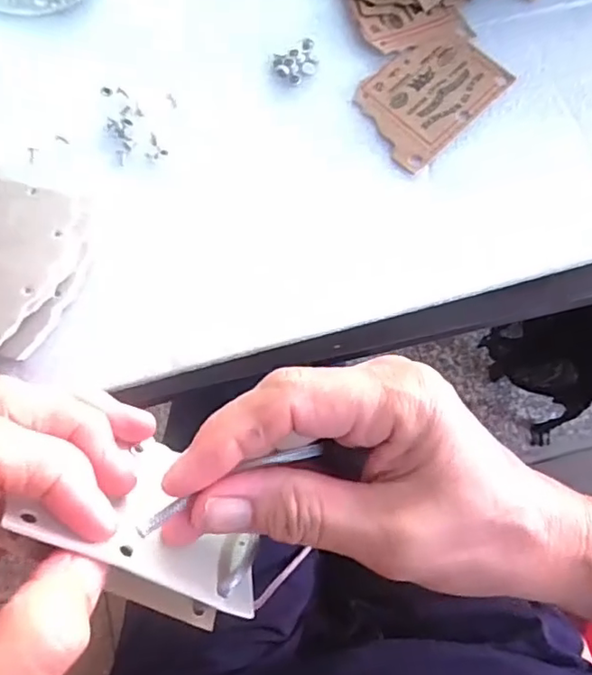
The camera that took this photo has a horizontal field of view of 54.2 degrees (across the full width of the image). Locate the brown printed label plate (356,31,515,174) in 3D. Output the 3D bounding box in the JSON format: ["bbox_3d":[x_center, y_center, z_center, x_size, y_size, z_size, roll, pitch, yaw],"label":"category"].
[{"bbox_3d":[0.070,-0.126,0.296,0.078,0.004,0.054,-40,78,-10],"label":"brown printed label plate"}]

